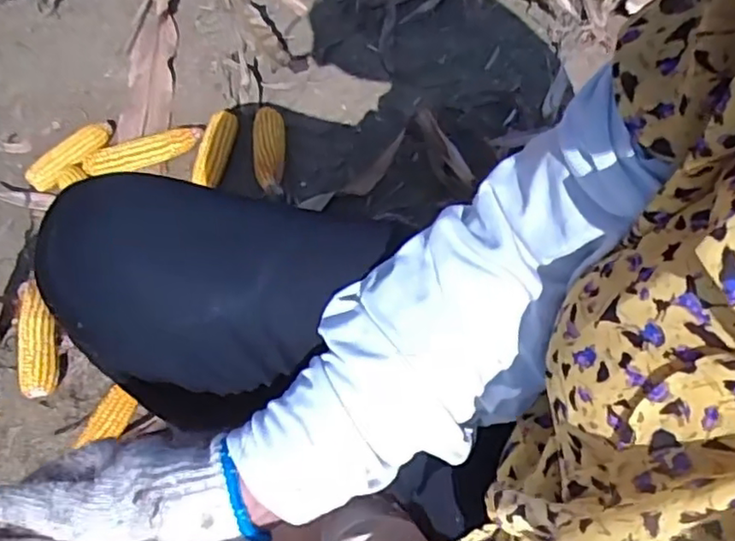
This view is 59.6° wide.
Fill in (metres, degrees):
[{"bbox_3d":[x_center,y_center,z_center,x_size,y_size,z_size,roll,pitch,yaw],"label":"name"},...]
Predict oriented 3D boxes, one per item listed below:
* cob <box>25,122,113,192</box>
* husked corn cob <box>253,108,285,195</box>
[{"bbox_3d":[-0.460,-0.181,1.005,0.050,0.033,0.153,36,67,18],"label":"cob"},{"bbox_3d":[-0.152,-0.187,0.996,0.047,0.052,0.144,-5,62,-1],"label":"husked corn cob"}]

